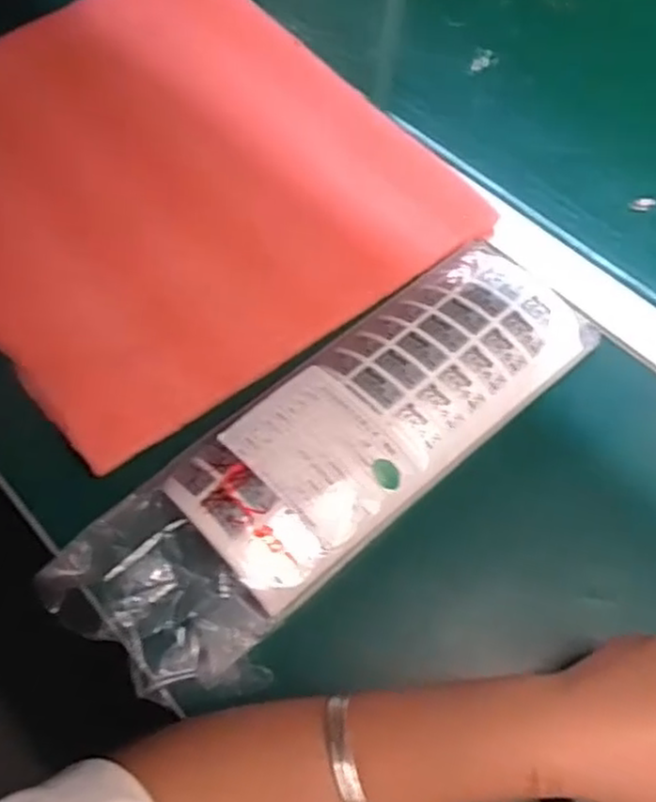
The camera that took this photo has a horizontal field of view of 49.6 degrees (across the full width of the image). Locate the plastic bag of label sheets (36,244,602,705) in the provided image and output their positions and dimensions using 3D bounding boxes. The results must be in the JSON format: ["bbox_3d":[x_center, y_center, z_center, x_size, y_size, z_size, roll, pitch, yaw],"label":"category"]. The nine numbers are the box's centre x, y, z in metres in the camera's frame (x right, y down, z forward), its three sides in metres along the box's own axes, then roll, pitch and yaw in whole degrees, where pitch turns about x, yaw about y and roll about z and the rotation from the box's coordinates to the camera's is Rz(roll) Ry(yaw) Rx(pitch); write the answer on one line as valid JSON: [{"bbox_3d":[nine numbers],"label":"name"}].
[{"bbox_3d":[0.011,0.022,0.411,0.338,0.032,0.113,-39,67,-19],"label":"plastic bag of label sheets"}]

